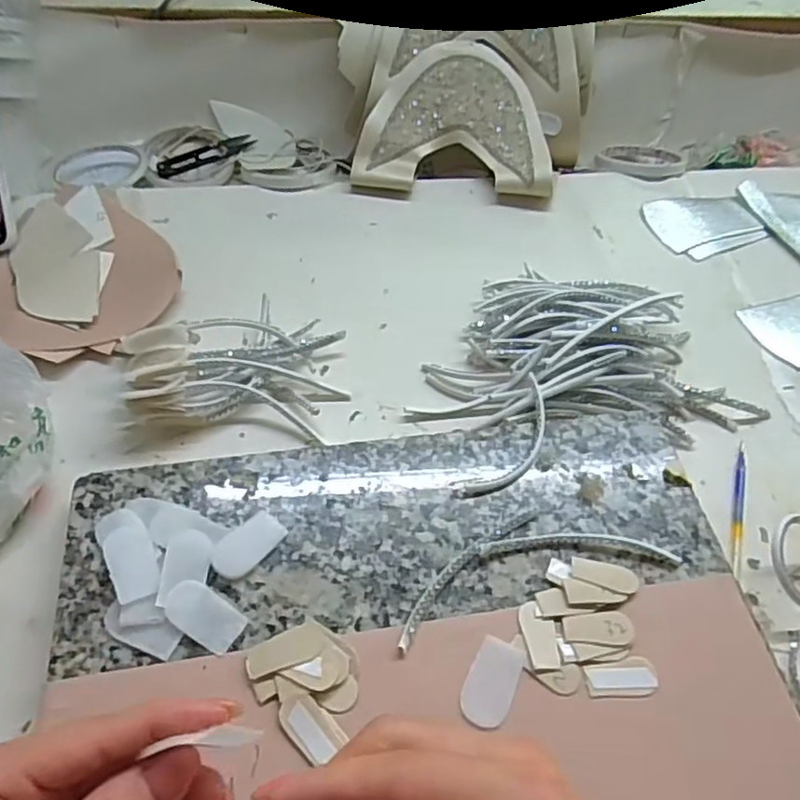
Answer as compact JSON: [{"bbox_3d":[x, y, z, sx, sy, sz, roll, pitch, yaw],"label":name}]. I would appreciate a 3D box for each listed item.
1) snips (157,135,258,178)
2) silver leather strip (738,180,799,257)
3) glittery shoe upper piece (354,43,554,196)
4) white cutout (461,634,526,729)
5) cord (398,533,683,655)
[{"bbox_3d":[-0.191,-0.242,0.650,0.100,0.009,0.022,-27,59,-22],"label":"snips"},{"bbox_3d":[0.362,-0.144,0.602,0.026,0.007,0.169,-14,55,-13],"label":"silver leather strip"},{"bbox_3d":[0.049,-0.264,0.622,0.177,0.023,0.143,1,86,-3],"label":"glittery shoe upper piece"},{"bbox_3d":[0.047,0.144,0.340,0.024,0.004,0.043,22,55,13],"label":"white cutout"},{"bbox_3d":[0.074,0.096,0.379,0.169,0.005,0.046,-14,55,-13],"label":"cord"}]

